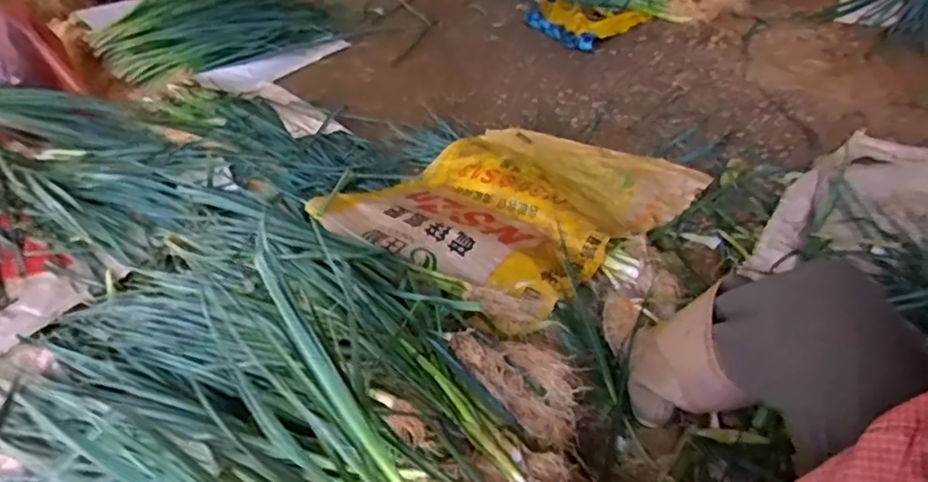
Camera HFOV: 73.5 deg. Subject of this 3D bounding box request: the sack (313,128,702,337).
[{"bbox_3d":[0.111,-0.094,1.312,0.547,0.151,0.688,29,54,33],"label":"sack"}]

